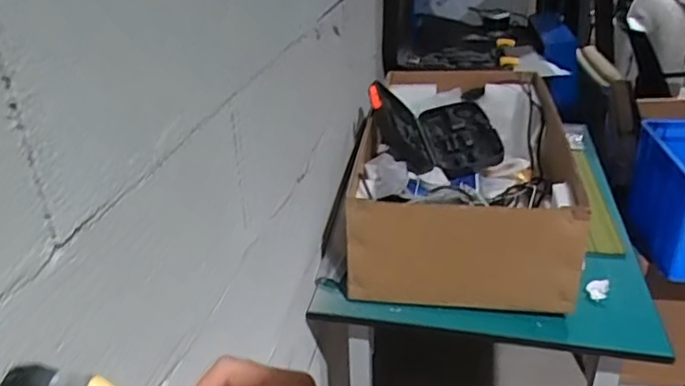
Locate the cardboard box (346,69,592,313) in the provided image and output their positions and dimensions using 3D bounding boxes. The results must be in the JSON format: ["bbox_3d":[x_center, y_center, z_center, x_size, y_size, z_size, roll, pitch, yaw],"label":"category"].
[{"bbox_3d":[0.248,-0.046,1.191,0.390,0.210,0.595,4,29,10],"label":"cardboard box"}]

